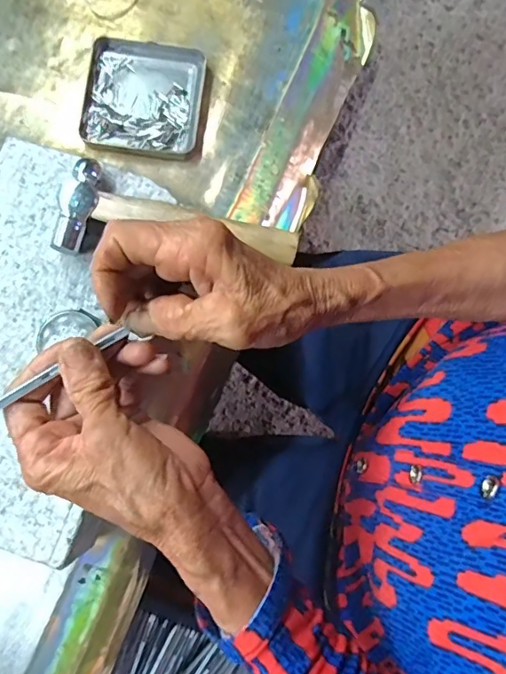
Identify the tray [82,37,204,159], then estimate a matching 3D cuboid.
[{"bbox_3d":[-0.094,-0.206,0.426,0.098,0.012,0.098,6,81,-1],"label":"tray"}]

